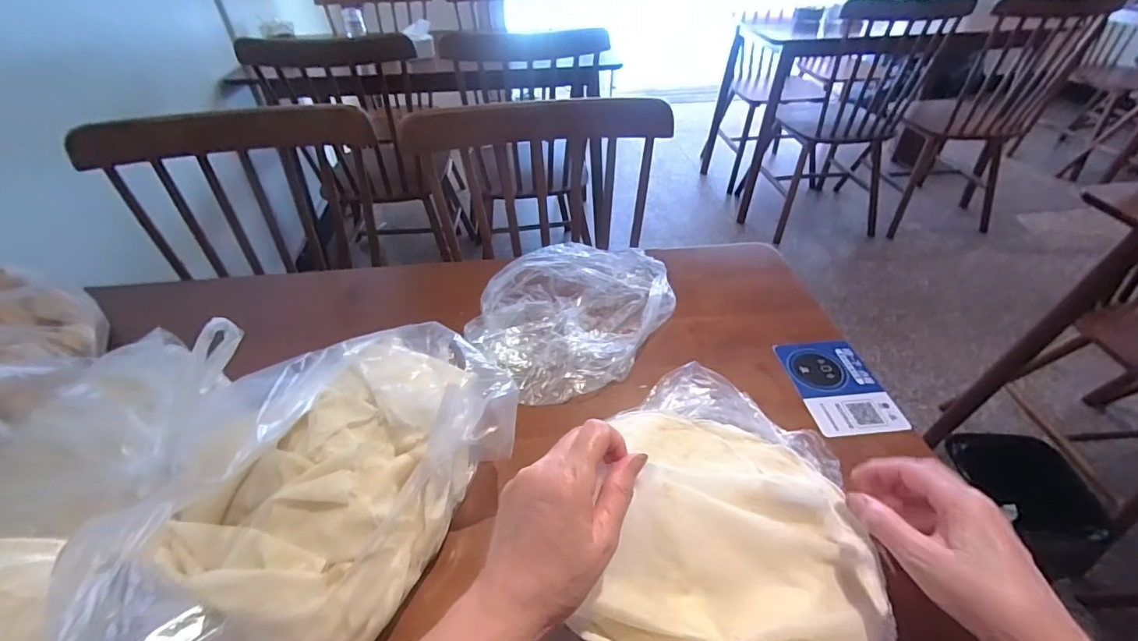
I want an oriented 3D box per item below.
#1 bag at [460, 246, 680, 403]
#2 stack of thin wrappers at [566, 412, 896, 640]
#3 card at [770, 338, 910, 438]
[{"bbox_3d":[0.012,-0.019,0.560,0.260,0.043,0.196,-30,50,-28],"label":"bag"},{"bbox_3d":[0.126,0.152,0.343,0.196,0.066,0.216,9,43,11],"label":"stack of thin wrappers"},{"bbox_3d":[0.275,0.066,0.496,0.087,0.006,0.120,-3,42,-4],"label":"card"}]

